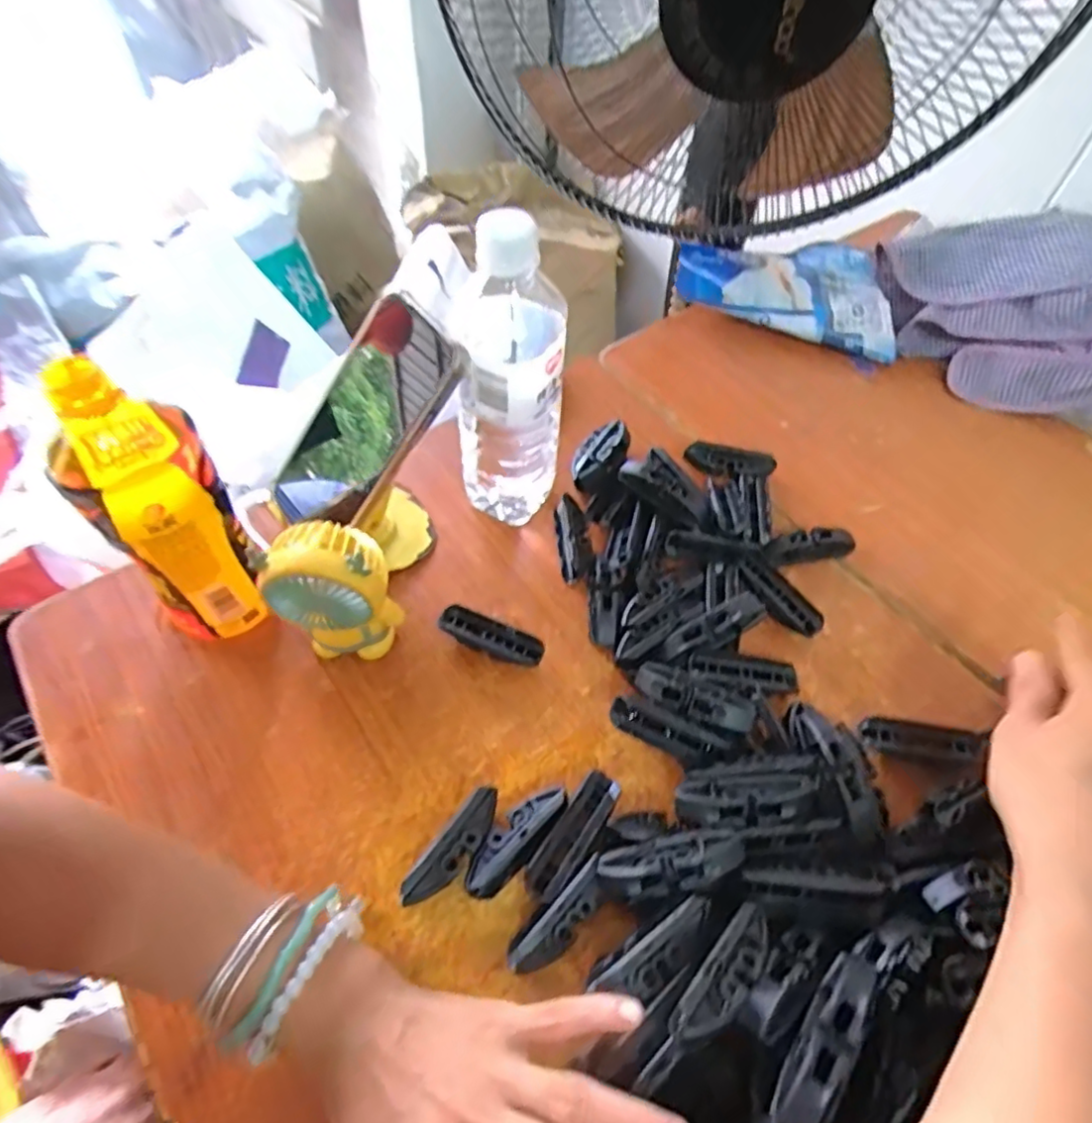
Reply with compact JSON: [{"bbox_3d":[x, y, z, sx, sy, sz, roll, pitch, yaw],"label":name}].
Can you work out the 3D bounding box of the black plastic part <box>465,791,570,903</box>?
[{"bbox_3d":[-0.016,0.153,0.345,0.067,0.021,0.024,-39,66,-24],"label":"black plastic part"}]

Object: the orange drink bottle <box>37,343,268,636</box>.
[{"bbox_3d":[-0.218,-0.026,0.364,0.068,0.187,0.072,-37,65,-24],"label":"orange drink bottle"}]

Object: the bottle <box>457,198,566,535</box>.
[{"bbox_3d":[-0.025,-0.111,0.412,0.070,0.211,0.067,-2,56,-3],"label":"bottle"}]

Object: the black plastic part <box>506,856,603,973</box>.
[{"bbox_3d":[0.008,0.184,0.323,0.062,0.021,0.021,-35,64,-23],"label":"black plastic part"}]

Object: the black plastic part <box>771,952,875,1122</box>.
[{"bbox_3d":[0.119,0.200,0.264,0.021,0.013,0.076,33,61,18],"label":"black plastic part"}]

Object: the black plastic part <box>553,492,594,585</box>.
[{"bbox_3d":[0.020,-0.016,0.464,0.023,0.018,0.067,-5,67,-5],"label":"black plastic part"}]

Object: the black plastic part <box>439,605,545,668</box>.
[{"bbox_3d":[-0.036,0.052,0.417,0.069,0.021,0.018,21,58,11],"label":"black plastic part"}]

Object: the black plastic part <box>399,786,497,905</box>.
[{"bbox_3d":[-0.049,0.156,0.343,0.019,0.022,0.068,34,61,19],"label":"black plastic part"}]

